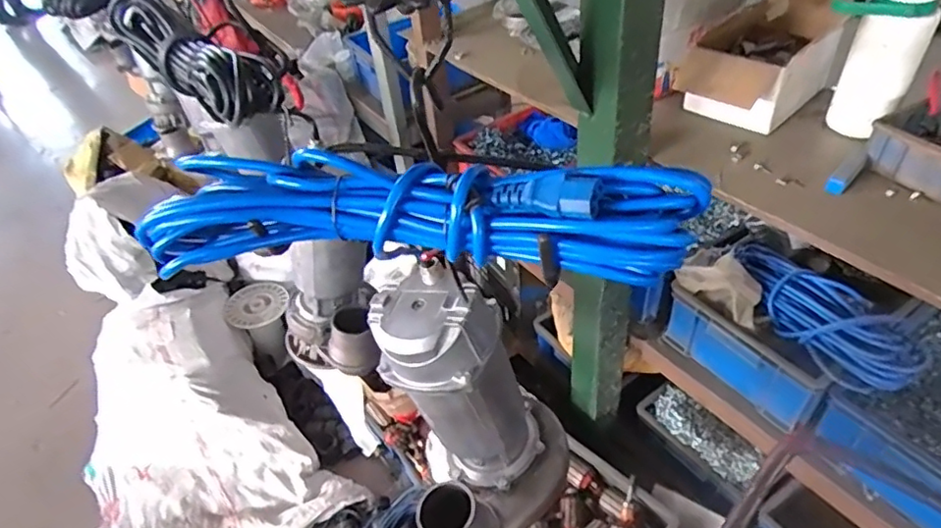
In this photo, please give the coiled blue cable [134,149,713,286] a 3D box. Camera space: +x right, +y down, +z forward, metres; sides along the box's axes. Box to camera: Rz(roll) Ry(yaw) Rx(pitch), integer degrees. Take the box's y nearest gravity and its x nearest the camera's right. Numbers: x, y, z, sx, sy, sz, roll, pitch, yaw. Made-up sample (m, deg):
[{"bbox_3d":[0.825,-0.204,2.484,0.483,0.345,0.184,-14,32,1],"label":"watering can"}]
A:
[{"bbox_3d":[-0.047,-0.030,0.374,0.369,0.065,0.068,5,44,13],"label":"coiled blue cable"}]

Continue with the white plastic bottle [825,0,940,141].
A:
[{"bbox_3d":[0.599,-0.324,0.863,0.137,0.238,0.097,19,49,26],"label":"white plastic bottle"}]

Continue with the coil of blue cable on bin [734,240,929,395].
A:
[{"bbox_3d":[0.582,0.085,0.958,0.137,0.080,0.314,-46,43,15],"label":"coil of blue cable on bin"}]

